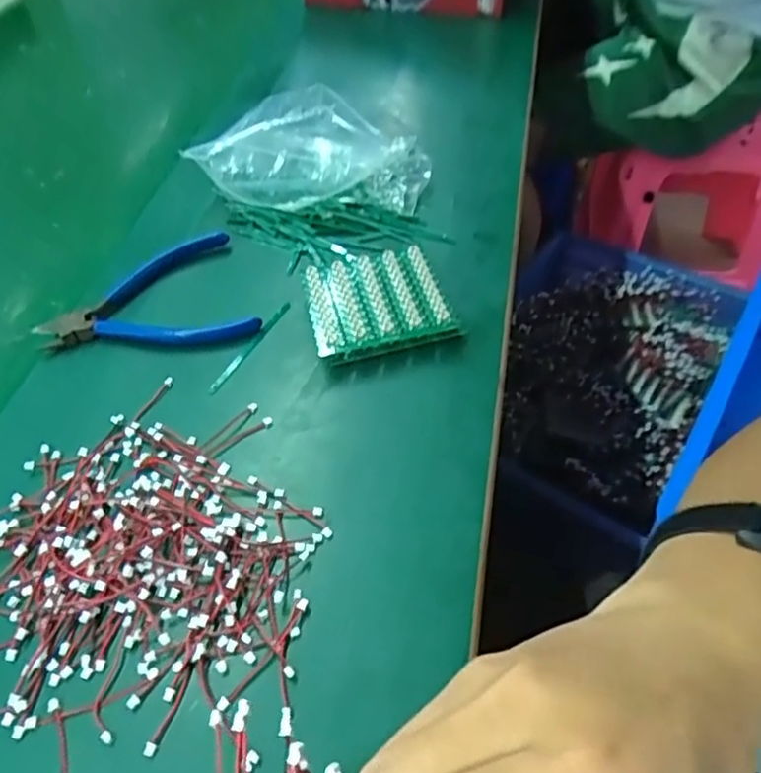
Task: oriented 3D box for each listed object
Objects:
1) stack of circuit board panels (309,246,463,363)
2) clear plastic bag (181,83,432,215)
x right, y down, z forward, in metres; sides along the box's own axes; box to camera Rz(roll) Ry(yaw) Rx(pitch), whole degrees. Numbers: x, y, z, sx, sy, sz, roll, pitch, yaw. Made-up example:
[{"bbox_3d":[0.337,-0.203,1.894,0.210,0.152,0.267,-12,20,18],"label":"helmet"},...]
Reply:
[{"bbox_3d":[-0.004,-0.055,0.432,0.085,0.021,0.087,-11,51,-10],"label":"stack of circuit board panels"},{"bbox_3d":[-0.053,-0.181,0.507,0.183,0.061,0.088,-2,50,-3],"label":"clear plastic bag"}]

